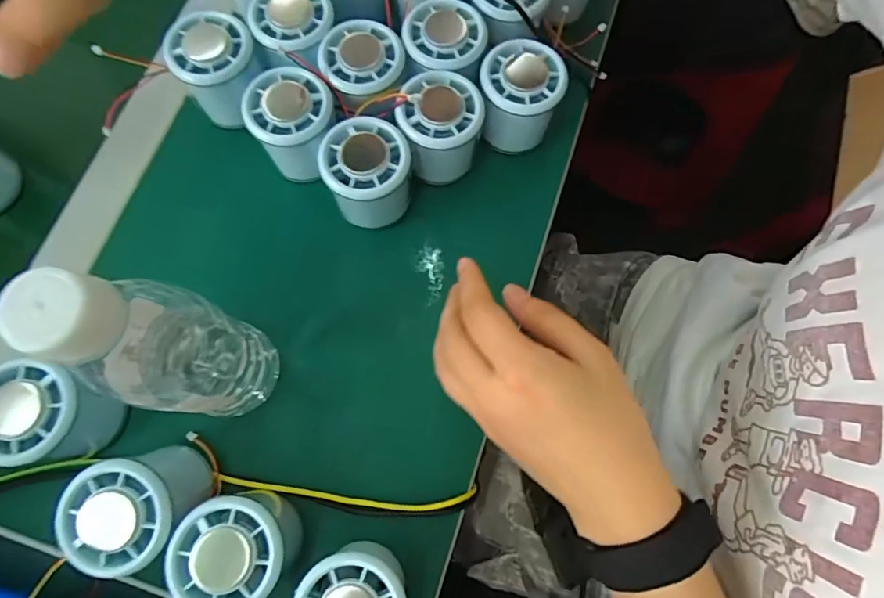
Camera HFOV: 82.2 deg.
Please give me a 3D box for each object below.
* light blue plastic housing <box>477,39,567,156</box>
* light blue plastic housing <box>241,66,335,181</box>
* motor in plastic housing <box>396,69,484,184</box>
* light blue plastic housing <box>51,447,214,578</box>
[{"bbox_3d":[0.054,-0.139,0.359,0.054,0.052,0.059,11,74,3],"label":"light blue plastic housing"},{"bbox_3d":[-0.101,-0.118,0.358,0.054,0.064,0.054,0,74,0],"label":"light blue plastic housing"},{"bbox_3d":[-0.002,-0.116,0.352,0.055,0.056,0.057,0,74,0],"label":"motor in plastic housing"},{"bbox_3d":[-0.165,0.115,0.277,0.057,0.056,0.055,0,74,0],"label":"light blue plastic housing"}]

